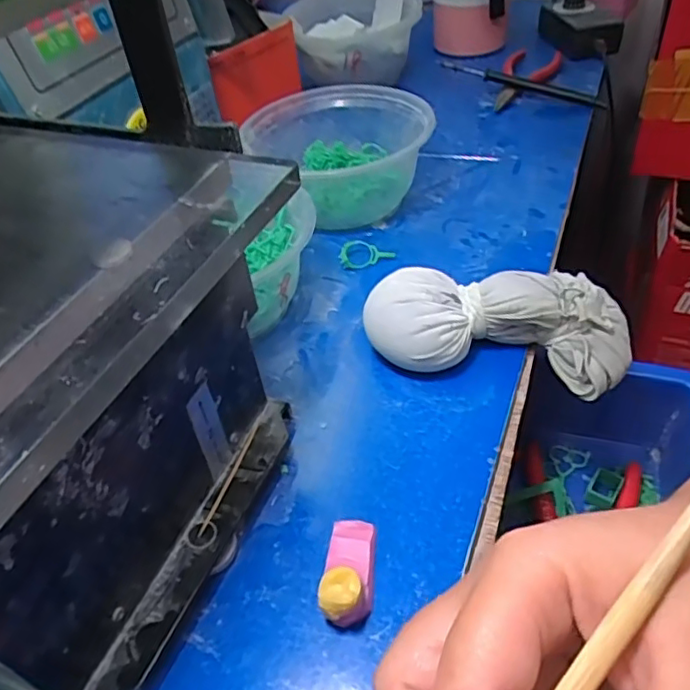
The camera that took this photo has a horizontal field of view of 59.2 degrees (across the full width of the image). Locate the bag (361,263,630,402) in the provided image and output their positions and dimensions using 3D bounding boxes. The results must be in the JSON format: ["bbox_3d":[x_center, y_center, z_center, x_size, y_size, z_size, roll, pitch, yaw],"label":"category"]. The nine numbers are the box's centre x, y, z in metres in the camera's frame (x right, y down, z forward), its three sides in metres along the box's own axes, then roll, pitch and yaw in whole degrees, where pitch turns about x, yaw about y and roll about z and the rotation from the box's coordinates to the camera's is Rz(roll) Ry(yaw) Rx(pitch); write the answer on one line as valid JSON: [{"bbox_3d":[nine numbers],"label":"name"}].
[{"bbox_3d":[0.082,-0.013,0.325,0.139,0.045,0.059,0,45,5],"label":"bag"}]

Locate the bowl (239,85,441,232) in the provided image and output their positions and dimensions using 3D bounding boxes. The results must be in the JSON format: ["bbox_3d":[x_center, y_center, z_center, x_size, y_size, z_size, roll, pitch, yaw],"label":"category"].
[{"bbox_3d":[-0.003,-0.141,0.451,0.112,0.060,0.117,-2,45,2],"label":"bowl"}]

